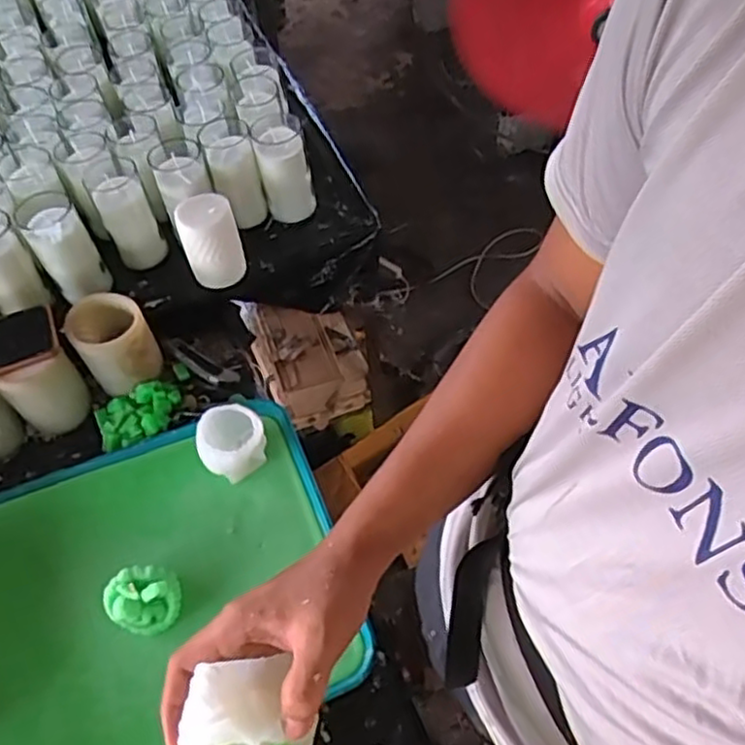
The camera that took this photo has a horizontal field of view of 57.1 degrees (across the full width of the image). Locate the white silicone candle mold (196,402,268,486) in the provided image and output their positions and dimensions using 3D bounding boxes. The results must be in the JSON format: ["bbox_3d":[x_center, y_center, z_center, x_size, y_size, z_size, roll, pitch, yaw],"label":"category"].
[{"bbox_3d":[-0.157,0.080,0.770,0.076,0.070,0.062,-33,61,-18],"label":"white silicone candle mold"}]

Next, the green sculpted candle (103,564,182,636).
[{"bbox_3d":[-0.228,0.224,0.684,0.059,0.051,0.065,31,63,20],"label":"green sculpted candle"}]

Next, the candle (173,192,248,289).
[{"bbox_3d":[-0.206,-0.170,0.873,0.071,0.090,0.077,-19,58,-11],"label":"candle"}]

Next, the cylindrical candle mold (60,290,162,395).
[{"bbox_3d":[-0.314,-0.032,0.837,0.081,0.101,0.085,-1,56,1],"label":"cylindrical candle mold"}]

